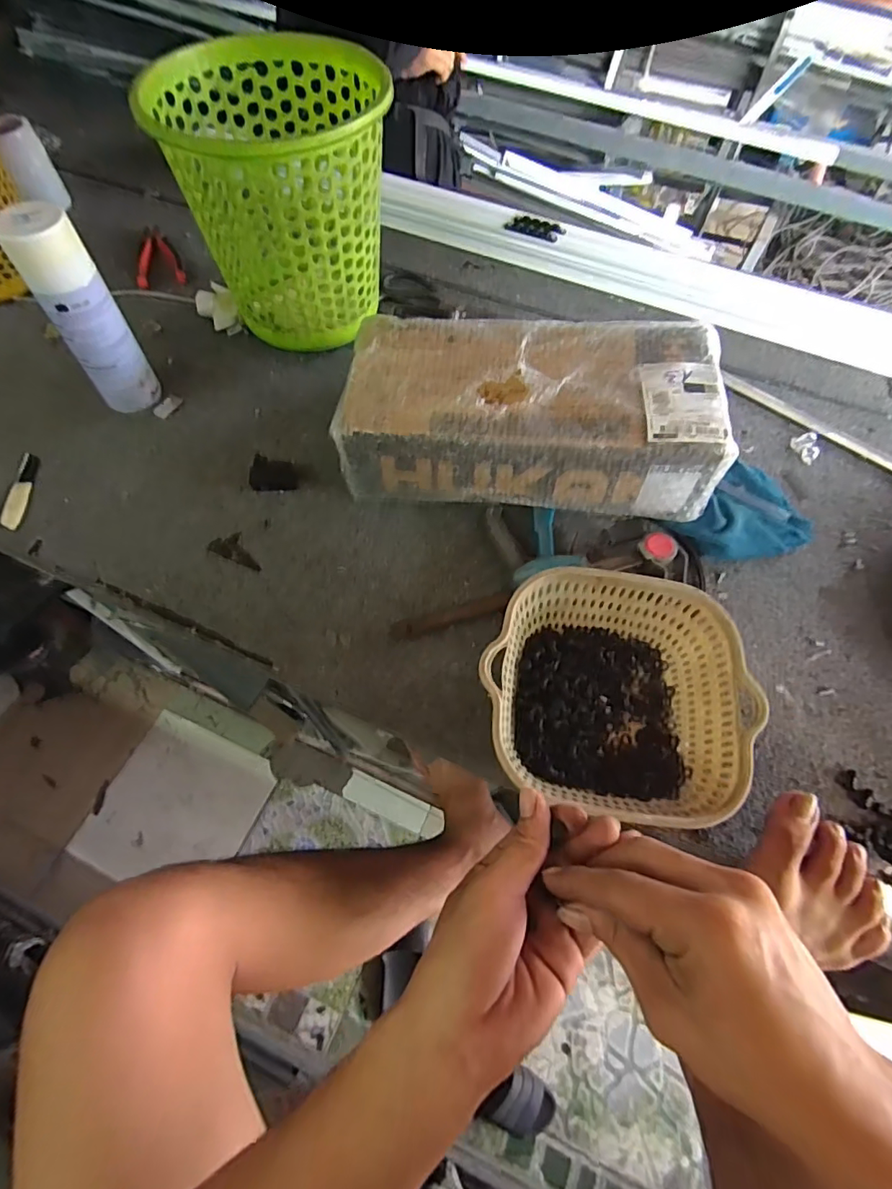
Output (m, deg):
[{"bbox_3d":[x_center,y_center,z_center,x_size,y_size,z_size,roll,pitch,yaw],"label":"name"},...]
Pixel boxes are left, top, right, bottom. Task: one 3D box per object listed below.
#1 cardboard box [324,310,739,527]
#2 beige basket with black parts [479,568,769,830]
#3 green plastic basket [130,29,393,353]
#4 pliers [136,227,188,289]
[{"bbox_3d":[0.084,-0.192,0.557,0.370,0.115,0.172,6,63,1],"label":"cardboard box"},{"bbox_3d":[0.139,0.090,0.453,0.216,0.090,0.196,5,61,1],"label":"beige basket with black parts"},{"bbox_3d":[-0.188,-0.453,0.642,0.240,0.256,0.245,-14,65,-9],"label":"green plastic basket"},{"bbox_3d":[-0.435,-0.505,0.784,0.065,0.011,0.143,-20,64,-13],"label":"pliers"}]

